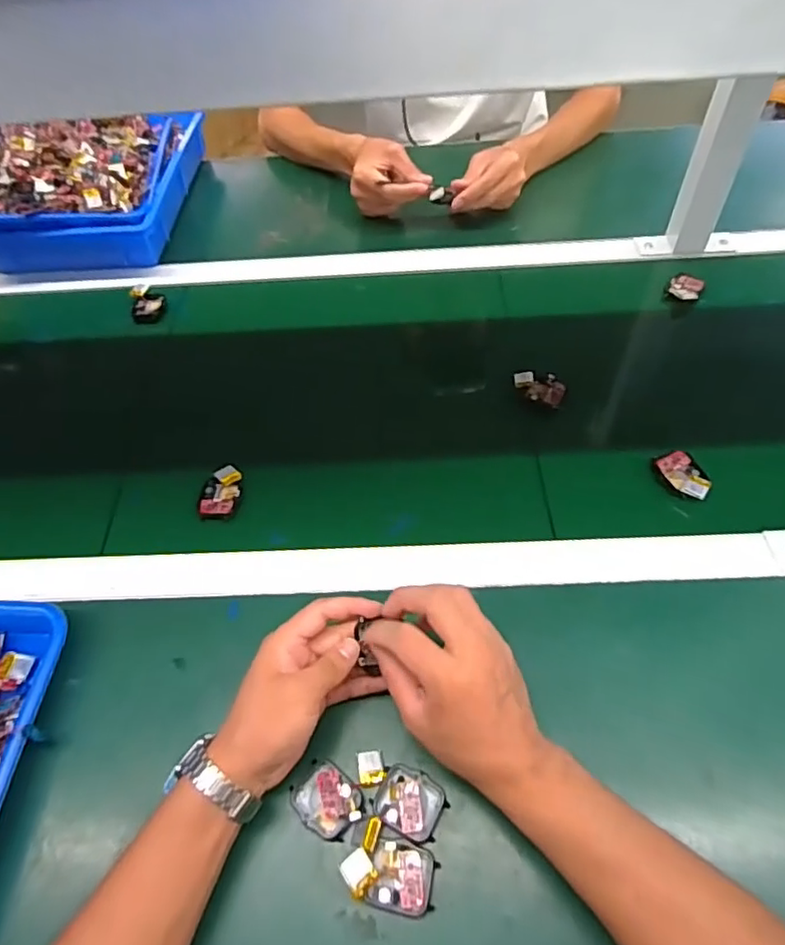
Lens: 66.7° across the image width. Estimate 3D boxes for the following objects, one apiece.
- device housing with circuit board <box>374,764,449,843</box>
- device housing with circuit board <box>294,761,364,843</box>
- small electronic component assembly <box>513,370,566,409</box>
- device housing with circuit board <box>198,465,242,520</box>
[{"bbox_3d":[0.013,0.227,0.412,0.045,0.012,0.040,26,60,20],"label":"device housing with circuit board"},{"bbox_3d":[-0.045,0.227,0.413,0.046,0.016,0.038,34,63,25],"label":"device housing with circuit board"},{"bbox_3d":[0.156,-0.091,0.630,0.056,0.020,0.026,27,60,21],"label":"small electronic component assembly"},{"bbox_3d":[-0.164,0.020,0.572,0.035,0.017,0.052,2,54,5],"label":"device housing with circuit board"}]

